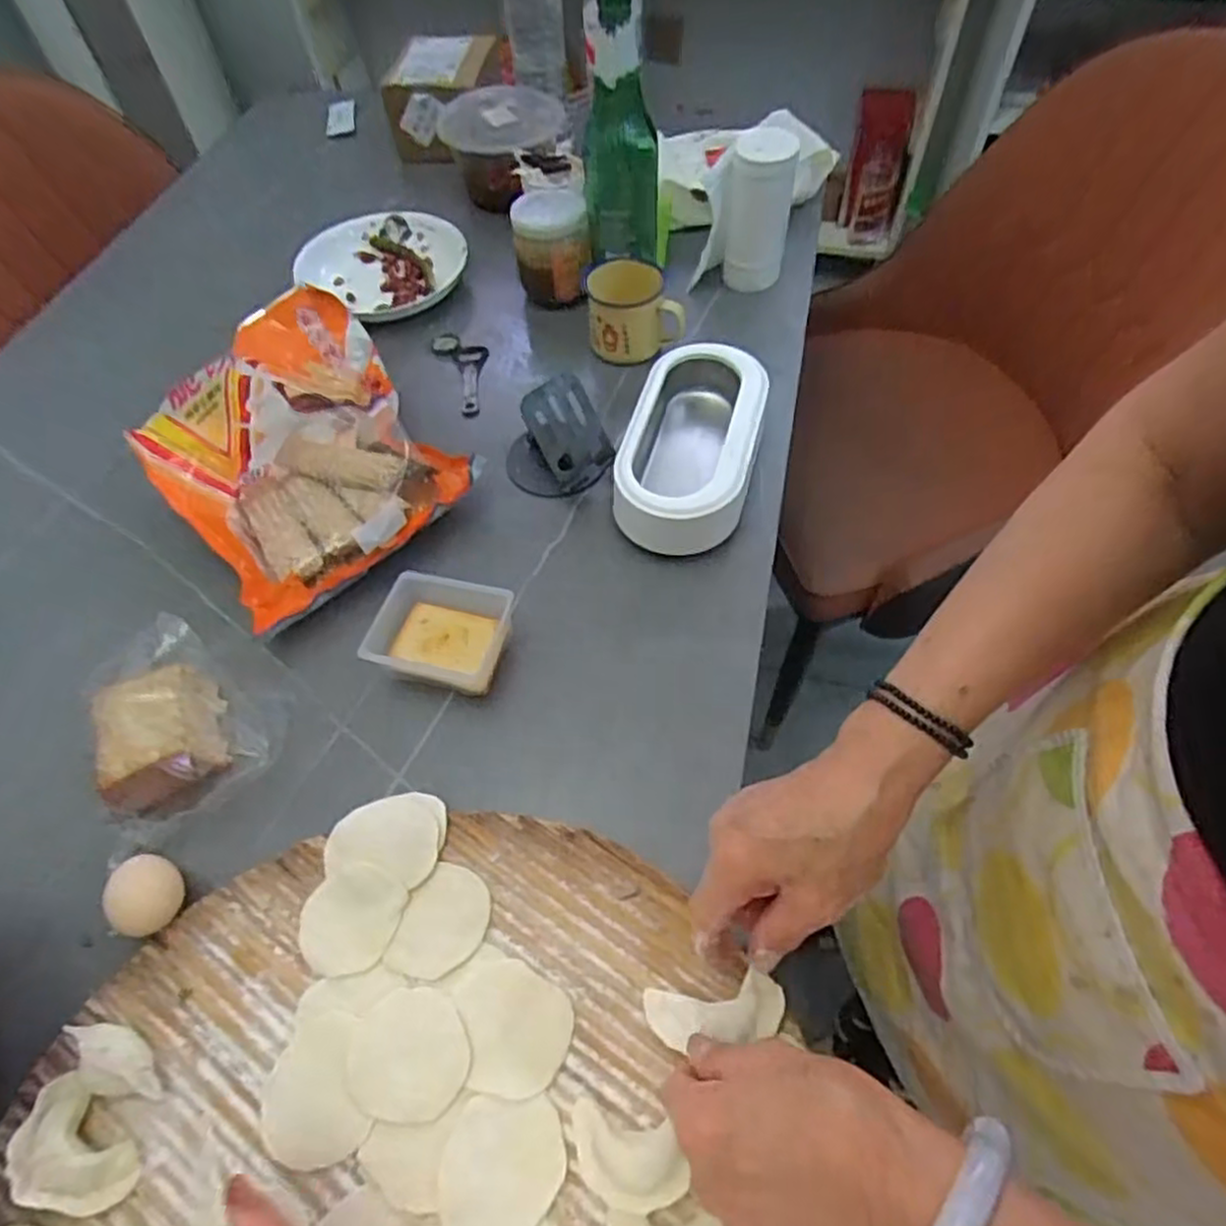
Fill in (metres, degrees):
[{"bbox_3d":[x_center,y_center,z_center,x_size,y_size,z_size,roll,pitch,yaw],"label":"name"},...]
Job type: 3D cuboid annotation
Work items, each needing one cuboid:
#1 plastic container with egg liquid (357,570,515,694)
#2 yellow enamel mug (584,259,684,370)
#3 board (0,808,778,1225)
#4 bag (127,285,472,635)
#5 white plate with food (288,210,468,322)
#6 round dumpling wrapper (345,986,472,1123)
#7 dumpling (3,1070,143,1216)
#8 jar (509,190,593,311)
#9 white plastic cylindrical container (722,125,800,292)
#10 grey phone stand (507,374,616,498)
[{"bbox_3d":[-0.120,0.017,0.526,0.093,0.045,0.076,6,56,9],"label":"plastic container with egg liquid"},{"bbox_3d":[0.020,-0.287,0.698,0.087,0.068,0.075,-6,56,-1],"label":"yellow enamel mug"},{"bbox_3d":[-0.106,0.307,0.329,0.397,0.032,0.411,-16,57,-7],"label":"board"},{"bbox_3d":[-0.255,-0.132,0.601,0.205,0.096,0.240,-35,61,-18],"label":"bag"},{"bbox_3d":[-0.238,-0.371,0.786,0.170,0.035,0.141,33,64,22],"label":"white plate with food"},{"bbox_3d":[-0.107,0.230,0.385,0.063,0.005,0.058,-2,55,3],"label":"round dumpling wrapper"},{"bbox_3d":[-0.269,0.266,0.362,0.066,0.022,0.039,36,65,25],"label":"dumpling"},{"bbox_3d":[-0.060,-0.365,0.734,0.073,0.081,0.077,-2,56,2],"label":"jar"},{"bbox_3d":[0.145,-0.390,0.723,0.057,0.134,0.065,9,57,9],"label":"white plastic cylindrical container"},{"bbox_3d":[-0.049,-0.150,0.606,0.085,0.082,0.076,-15,57,-6],"label":"grey phone stand"}]

